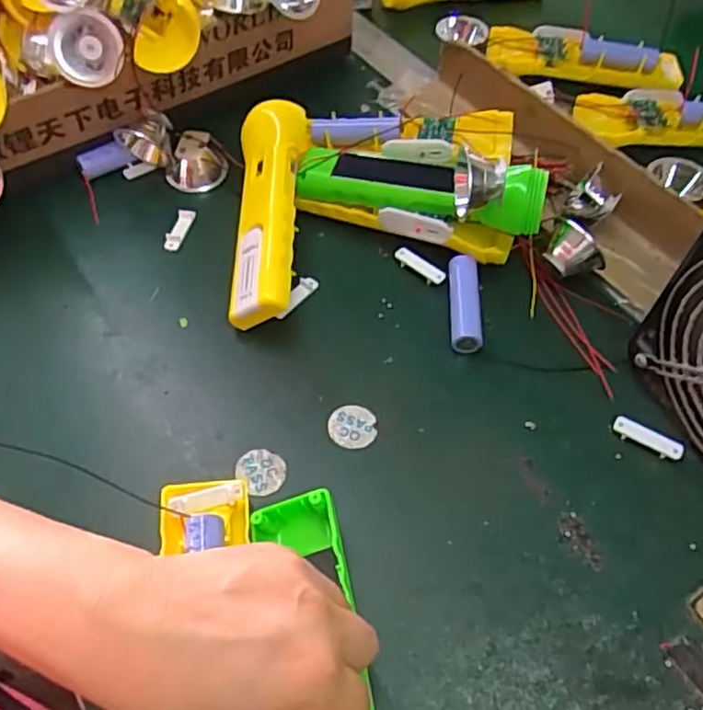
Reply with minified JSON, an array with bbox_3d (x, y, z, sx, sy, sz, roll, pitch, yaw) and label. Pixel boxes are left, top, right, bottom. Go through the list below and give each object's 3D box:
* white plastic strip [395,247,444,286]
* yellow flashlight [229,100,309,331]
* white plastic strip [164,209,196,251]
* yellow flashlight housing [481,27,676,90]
[{"bbox_3d":[0.045,-0.059,0.441,0.037,0.006,0.009,36,62,21],"label":"white plastic strip"},{"bbox_3d":[-0.055,-0.094,0.441,0.040,0.051,0.167,2,56,0],"label":"yellow flashlight"},{"bbox_3d":[-0.117,-0.086,0.459,0.012,0.009,0.034,11,56,7],"label":"white plastic strip"},{"bbox_3d":[0.203,-0.254,0.578,0.167,0.034,0.040,4,56,1],"label":"yellow flashlight housing"}]

